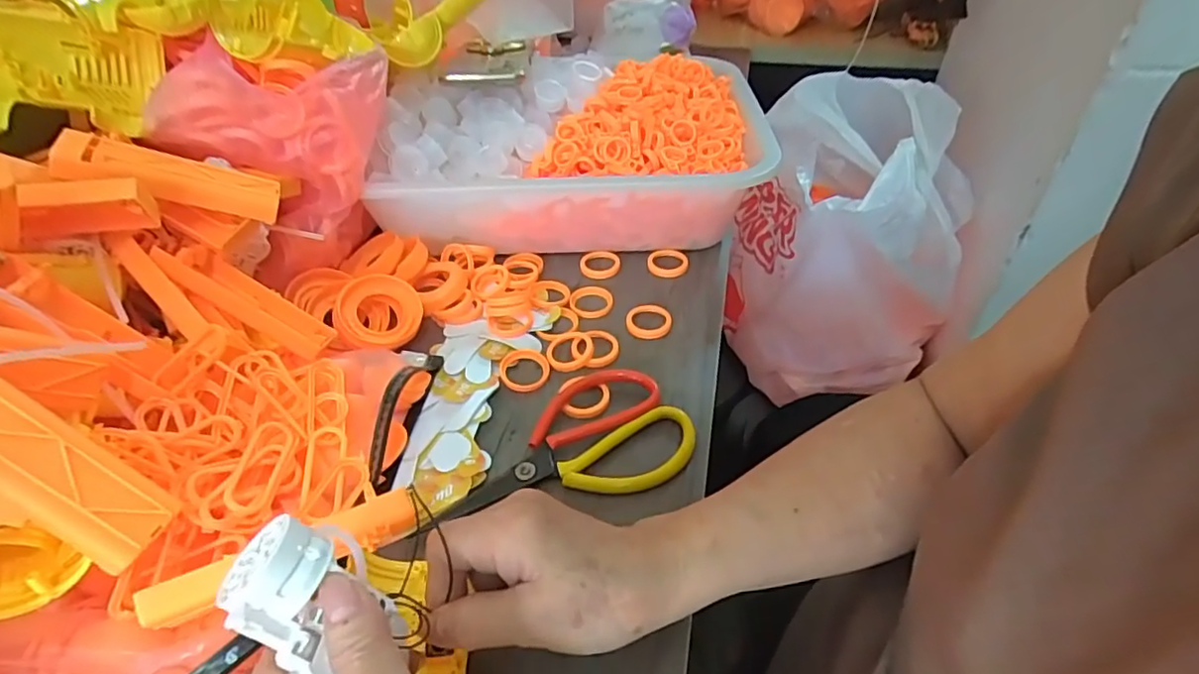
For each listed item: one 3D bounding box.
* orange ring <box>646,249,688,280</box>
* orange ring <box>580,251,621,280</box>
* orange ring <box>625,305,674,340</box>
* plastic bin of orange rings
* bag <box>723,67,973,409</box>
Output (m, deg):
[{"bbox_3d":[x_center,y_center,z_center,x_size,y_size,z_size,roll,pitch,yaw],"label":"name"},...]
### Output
[{"bbox_3d":[0.060,-0.064,0.526,0.036,0.007,0.036,-1,42,1],"label":"orange ring"},{"bbox_3d":[0.001,-0.064,0.527,0.035,0.006,0.034,-1,42,1],"label":"orange ring"},{"bbox_3d":[0.039,-0.013,0.470,0.035,0.004,0.035,2,42,-2],"label":"orange ring"},{"bbox_3d":[-0.016,-0.187,0.583,0.328,0.118,0.276,-1,42,4],"label":"plastic bin of orange rings"},{"bbox_3d":[0.298,-0.097,0.678,0.233,0.318,0.206,-12,43,-11],"label":"bag"}]

